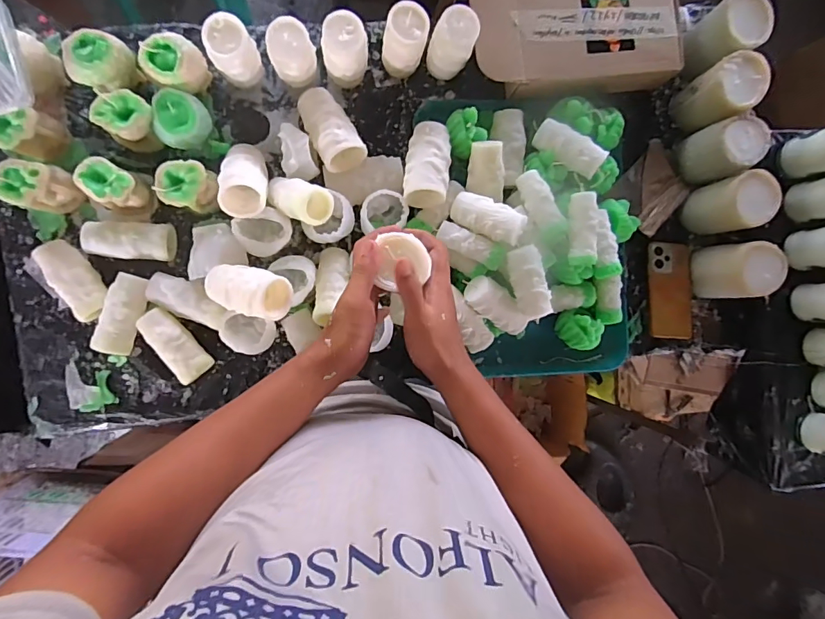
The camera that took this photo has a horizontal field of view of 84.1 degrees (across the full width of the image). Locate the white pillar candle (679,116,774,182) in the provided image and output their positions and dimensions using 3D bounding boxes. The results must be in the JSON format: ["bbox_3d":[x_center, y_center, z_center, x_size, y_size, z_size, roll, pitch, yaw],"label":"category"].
[{"bbox_3d":[0.492,-0.250,0.721,0.084,0.098,0.079,0,92,-7],"label":"white pillar candle"}]

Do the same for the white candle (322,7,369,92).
[{"bbox_3d":[-0.096,-0.366,0.656,0.059,0.109,0.055,0,92,-7],"label":"white candle"}]

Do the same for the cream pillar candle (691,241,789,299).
[{"bbox_3d":[0.507,-0.061,0.721,0.083,0.108,0.083,-4,92,-7],"label":"cream pillar candle"}]

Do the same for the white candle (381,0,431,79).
[{"bbox_3d":[-0.011,-0.385,0.665,0.058,0.108,0.058,0,92,-7],"label":"white candle"}]

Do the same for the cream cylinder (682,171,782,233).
[{"bbox_3d":[0.500,-0.165,0.722,0.077,0.107,0.081,-18,94,-6],"label":"cream cylinder"}]

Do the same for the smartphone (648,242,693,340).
[{"bbox_3d":[0.429,-0.031,0.757,0.074,0.012,0.157,0,88,-3],"label":"smartphone"}]

